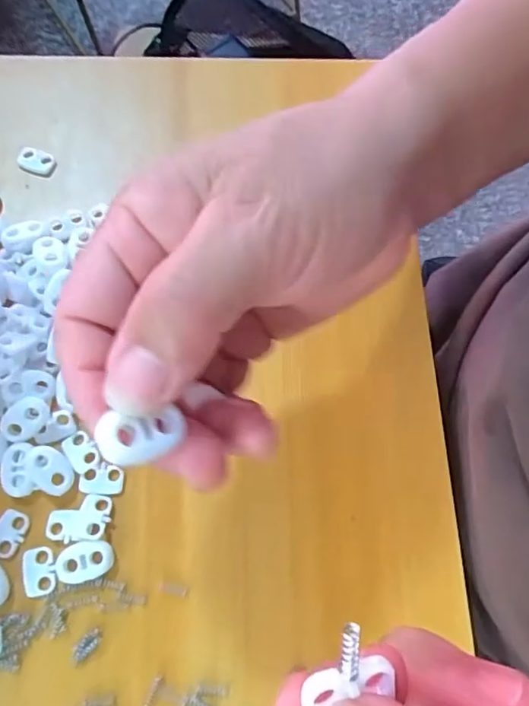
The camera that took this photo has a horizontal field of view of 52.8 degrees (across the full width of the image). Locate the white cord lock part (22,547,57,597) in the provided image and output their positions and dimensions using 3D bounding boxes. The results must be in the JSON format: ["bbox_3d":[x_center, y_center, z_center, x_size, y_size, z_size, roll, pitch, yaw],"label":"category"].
[{"bbox_3d":[-0.091,0.088,0.215,0.012,0.004,0.018,-15,73,-8],"label":"white cord lock part"}]

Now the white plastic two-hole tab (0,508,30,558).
[{"bbox_3d":[-0.106,0.074,0.219,0.013,0.004,0.018,22,72,5],"label":"white plastic two-hole tab"}]

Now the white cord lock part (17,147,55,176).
[{"bbox_3d":[-0.120,-0.101,0.279,0.019,0.006,0.011,19,71,4],"label":"white cord lock part"}]

